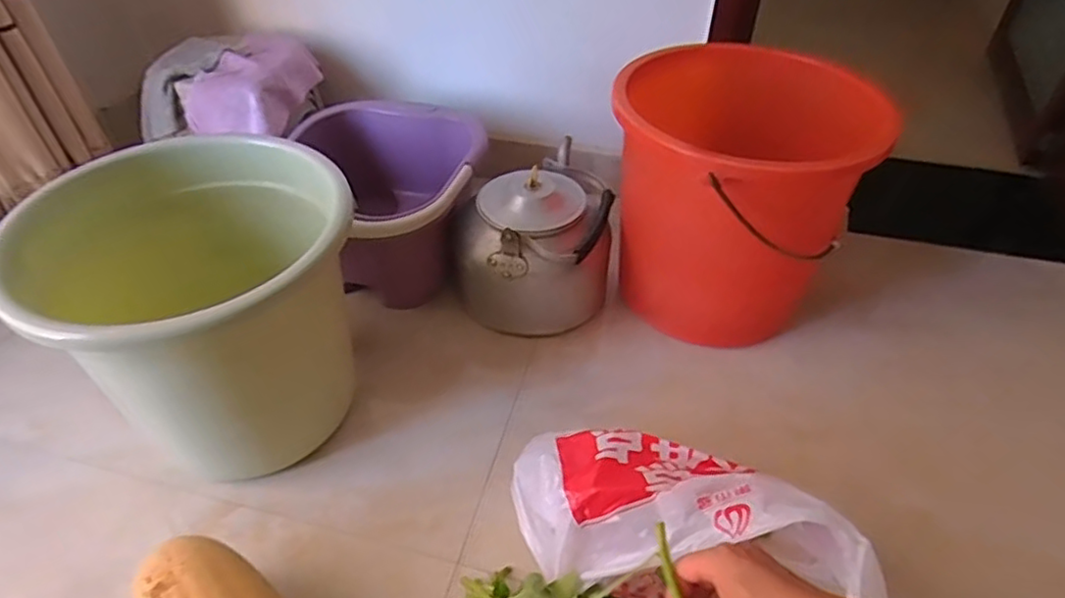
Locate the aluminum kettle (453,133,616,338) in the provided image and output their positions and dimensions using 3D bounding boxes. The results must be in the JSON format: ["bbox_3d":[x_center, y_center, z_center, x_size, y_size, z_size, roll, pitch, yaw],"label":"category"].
[{"bbox_3d":[0.003,-0.106,1.052,0.245,0.212,0.286,6,43,5],"label":"aluminum kettle"}]

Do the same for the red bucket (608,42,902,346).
[{"bbox_3d":[0.268,-0.141,0.967,0.356,0.353,0.356,1,43,-1],"label":"red bucket"}]

